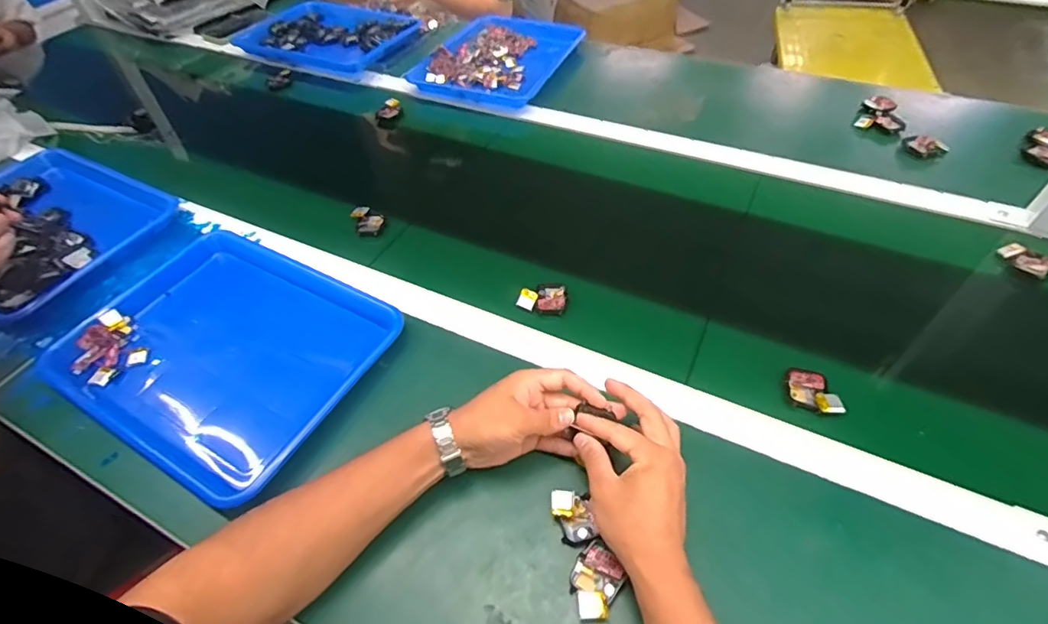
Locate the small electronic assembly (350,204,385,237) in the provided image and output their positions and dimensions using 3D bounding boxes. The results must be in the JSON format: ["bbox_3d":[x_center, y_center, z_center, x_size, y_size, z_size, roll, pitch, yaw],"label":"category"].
[{"bbox_3d":[-0.214,-0.127,0.715,0.040,0.020,0.049,-22,52,-14],"label":"small electronic assembly"}]

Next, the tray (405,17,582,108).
[{"bbox_3d":[-0.042,-0.494,1.008,0.245,0.034,0.324,19,54,19],"label":"tray"}]

